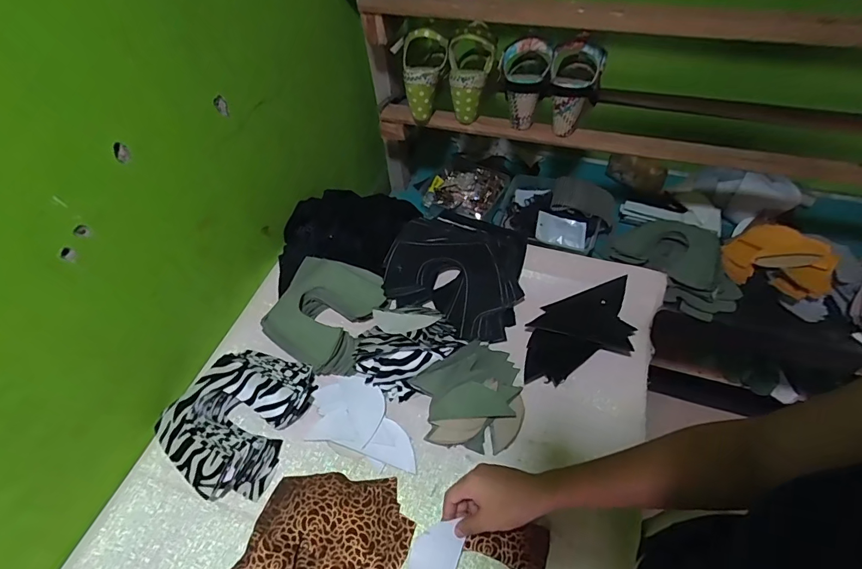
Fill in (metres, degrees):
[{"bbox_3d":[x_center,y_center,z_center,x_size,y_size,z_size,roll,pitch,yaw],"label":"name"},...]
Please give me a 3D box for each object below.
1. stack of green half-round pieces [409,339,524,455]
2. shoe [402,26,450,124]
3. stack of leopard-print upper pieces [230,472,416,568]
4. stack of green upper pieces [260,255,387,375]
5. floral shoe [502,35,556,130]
[{"bbox_3d":[0.050,0.139,0.573,0.145,0.039,0.142,6,52,8],"label":"stack of green half-round pieces"},{"bbox_3d":[-0.019,-0.358,0.749,0.072,0.141,0.066,13,29,13],"label":"shoe"},{"bbox_3d":[-0.124,0.305,0.473,0.163,0.033,0.196,17,52,16],"label":"stack of leopard-print upper pieces"},{"bbox_3d":[-0.160,0.041,0.646,0.151,0.058,0.161,16,54,15],"label":"stack of green upper pieces"},{"bbox_3d":[0.153,-0.338,0.717,0.080,0.130,0.088,8,52,10],"label":"floral shoe"}]

